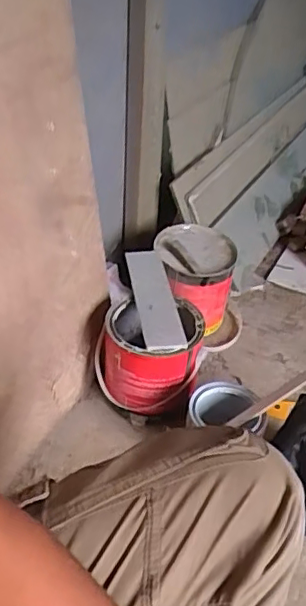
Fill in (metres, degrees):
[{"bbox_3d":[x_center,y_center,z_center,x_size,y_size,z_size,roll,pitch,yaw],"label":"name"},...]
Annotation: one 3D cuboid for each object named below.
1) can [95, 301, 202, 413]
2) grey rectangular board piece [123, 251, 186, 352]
[{"bbox_3d":[-0.006,0.079,0.909,0.164,0.121,0.136,11,39,8],"label":"can"},{"bbox_3d":[0.001,-0.009,0.902,0.057,0.018,0.227,-3,39,-10],"label":"grey rectangular board piece"}]

